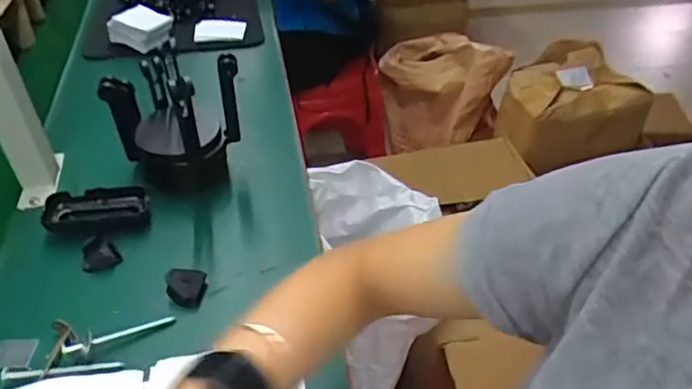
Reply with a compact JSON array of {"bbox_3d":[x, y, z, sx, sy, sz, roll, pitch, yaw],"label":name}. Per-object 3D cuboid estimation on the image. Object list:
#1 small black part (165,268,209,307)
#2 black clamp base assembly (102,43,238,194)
[{"bbox_3d":[-0.159,0.093,0.571,0.038,0.031,0.031,-6,39,-12],"label":"small black part"},{"bbox_3d":[-0.203,-0.084,0.665,0.134,0.150,0.114,20,41,20],"label":"black clamp base assembly"}]

